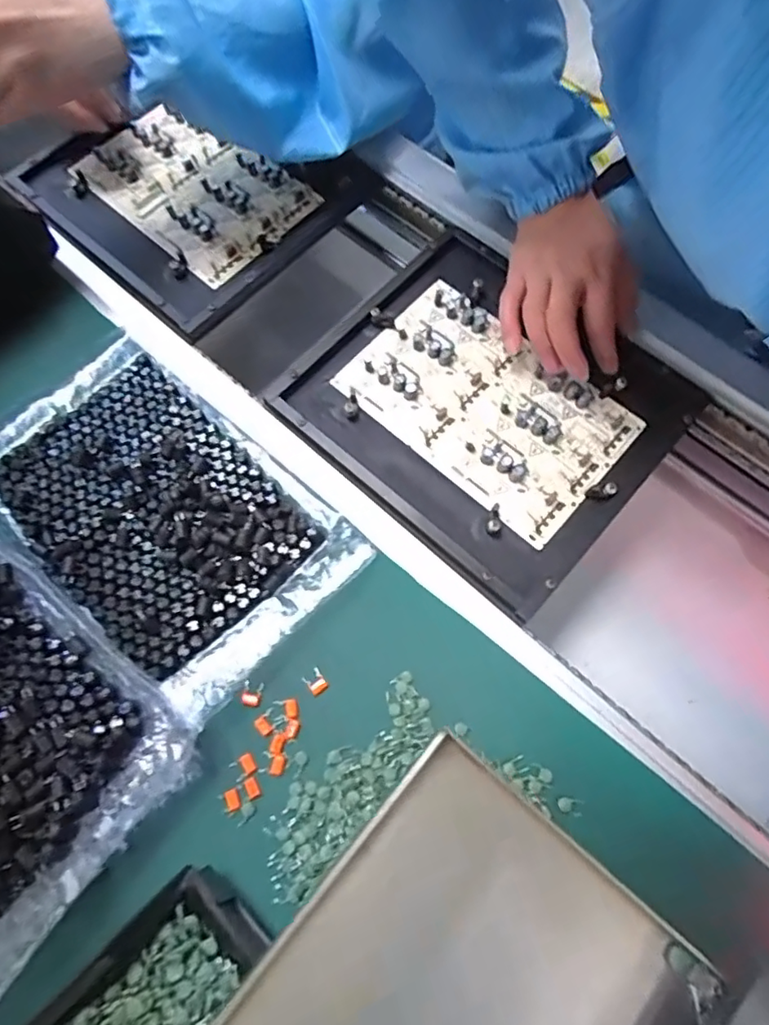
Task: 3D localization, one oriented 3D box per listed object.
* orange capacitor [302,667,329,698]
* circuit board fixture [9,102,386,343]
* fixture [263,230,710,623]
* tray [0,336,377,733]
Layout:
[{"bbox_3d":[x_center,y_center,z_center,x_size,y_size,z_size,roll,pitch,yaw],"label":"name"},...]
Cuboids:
[{"bbox_3d":[-0.045,0.110,0.376,0.012,0.004,0.015,-35,73,-12],"label":"orange capacitor"},{"bbox_3d":[-0.180,-0.304,0.534,0.257,0.017,0.225,40,75,14],"label":"circuit board fixture"},{"bbox_3d":[0.075,-0.088,0.448,0.256,0.016,0.221,41,75,14],"label":"fixture"},{"bbox_3d":[-0.161,-0.004,0.405,0.266,0.025,0.155,38,74,14],"label":"tray"}]

